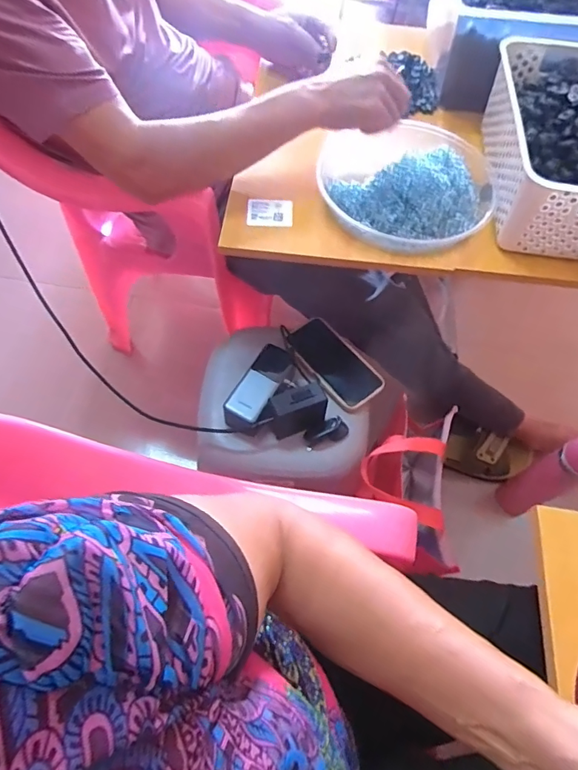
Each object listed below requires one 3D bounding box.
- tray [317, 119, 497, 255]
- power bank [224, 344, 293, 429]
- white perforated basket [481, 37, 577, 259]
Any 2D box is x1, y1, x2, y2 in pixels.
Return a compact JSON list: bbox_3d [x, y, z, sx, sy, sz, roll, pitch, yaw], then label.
[{"bbox_3d":[0.153,-0.274,0.615,0.236,0.057,0.208,17,62,8],"label":"tray"},{"bbox_3d":[-0.042,-0.003,0.672,0.055,0.033,0.138,20,62,9],"label":"power bank"},{"bbox_3d":[0.376,-0.317,0.617,0.210,0.106,0.308,7,61,2],"label":"white perforated basket"}]

